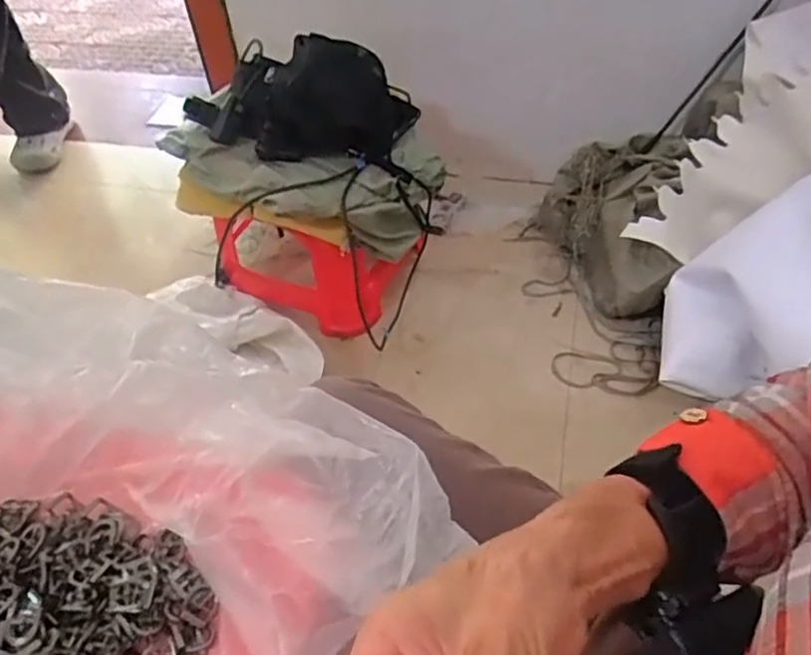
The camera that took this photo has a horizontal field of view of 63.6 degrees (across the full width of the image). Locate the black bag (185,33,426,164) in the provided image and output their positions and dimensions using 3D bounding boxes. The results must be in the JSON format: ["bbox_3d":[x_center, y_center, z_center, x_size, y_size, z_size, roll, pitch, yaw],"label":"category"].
[{"bbox_3d":[-0.163,-0.341,0.957,0.312,0.100,0.172,12,50,14],"label":"black bag"}]

